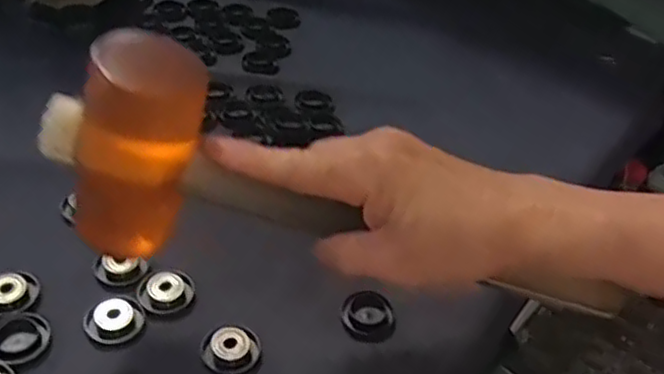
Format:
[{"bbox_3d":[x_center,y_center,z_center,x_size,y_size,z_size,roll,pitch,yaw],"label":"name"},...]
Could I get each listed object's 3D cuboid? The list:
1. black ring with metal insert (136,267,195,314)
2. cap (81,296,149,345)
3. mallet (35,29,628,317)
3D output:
[{"bbox_3d":[-0.102,0.062,0.418,0.033,0.010,0.032,4,41,-4],"label":"black ring with metal insert"},{"bbox_3d":[-0.128,0.078,0.398,0.031,0.007,0.033,4,41,-4],"label":"cap"},{"bbox_3d":[-0.002,0.019,0.345,0.284,0.097,0.043,22,40,-12],"label":"mallet"}]

